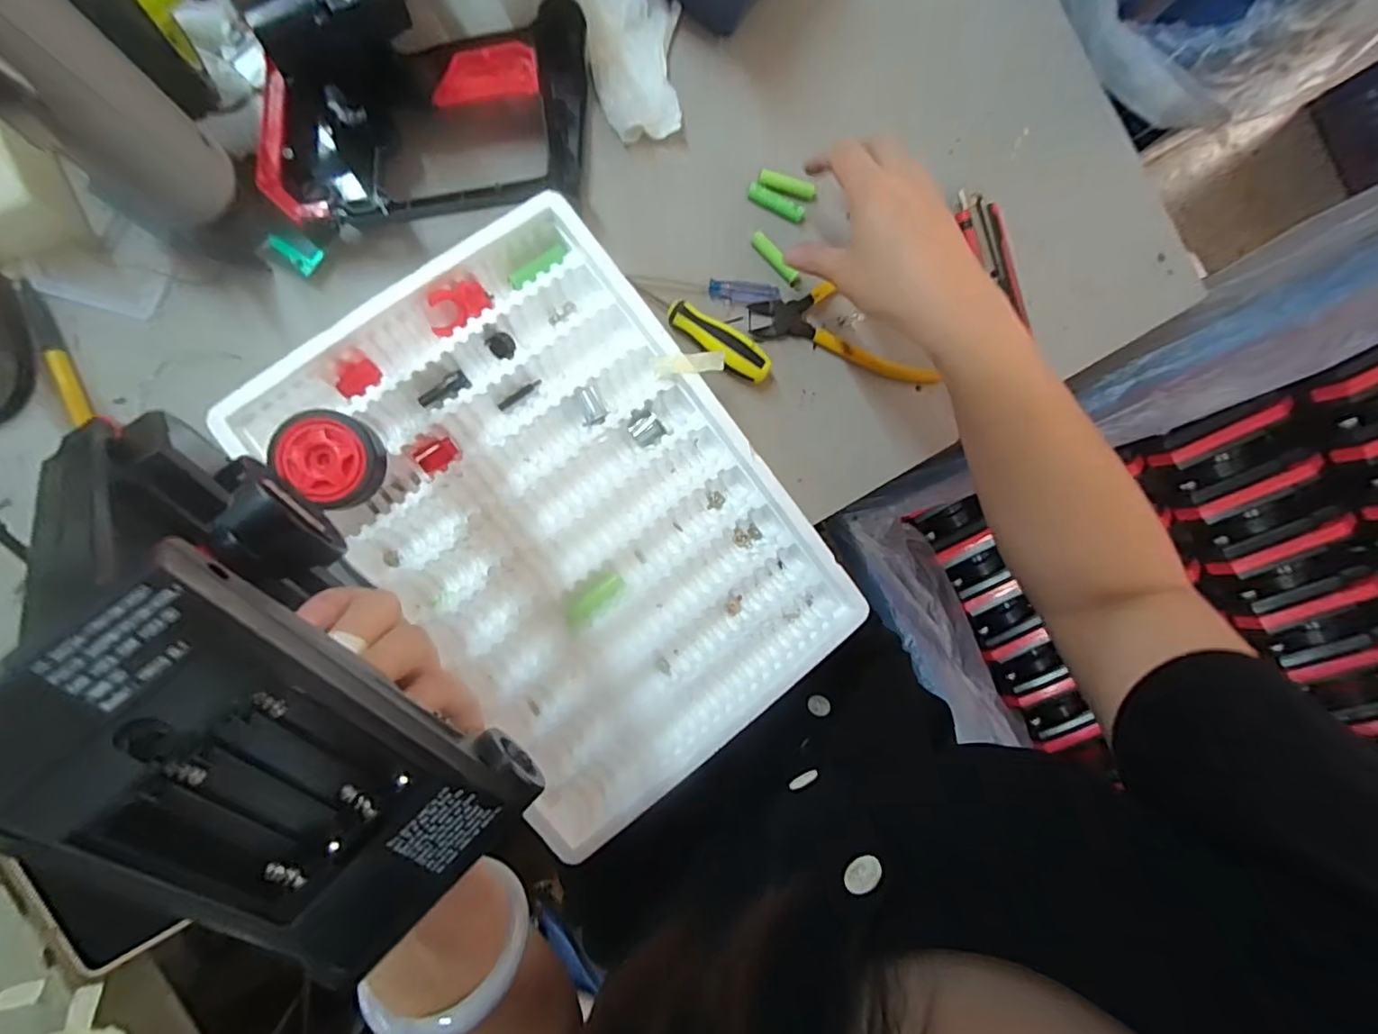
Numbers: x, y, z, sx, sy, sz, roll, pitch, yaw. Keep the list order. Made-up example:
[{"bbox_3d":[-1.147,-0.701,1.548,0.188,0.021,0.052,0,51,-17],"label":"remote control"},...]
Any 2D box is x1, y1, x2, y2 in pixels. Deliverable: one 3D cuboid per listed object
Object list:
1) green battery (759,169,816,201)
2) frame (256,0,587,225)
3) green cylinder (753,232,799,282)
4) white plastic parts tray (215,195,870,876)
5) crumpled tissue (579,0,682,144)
[{"bbox_3d":[0.073,-0.243,0.426,0.043,0.013,0.011,12,87,-8],"label":"green battery"},{"bbox_3d":[-0.161,-0.251,0.373,0.201,0.048,0.131,-8,90,-8],"label":"frame"},{"bbox_3d":[0.063,-0.188,0.420,0.043,0.009,0.009,42,83,-3],"label":"green cylinder"},{"bbox_3d":[-0.077,0.001,0.372,0.240,0.048,0.346,-38,94,-7],"label":"white plastic parts tray"},{"bbox_3d":[-0.037,-0.326,0.411,0.065,0.021,0.118,-11,90,-8],"label":"crumpled tissue"}]

